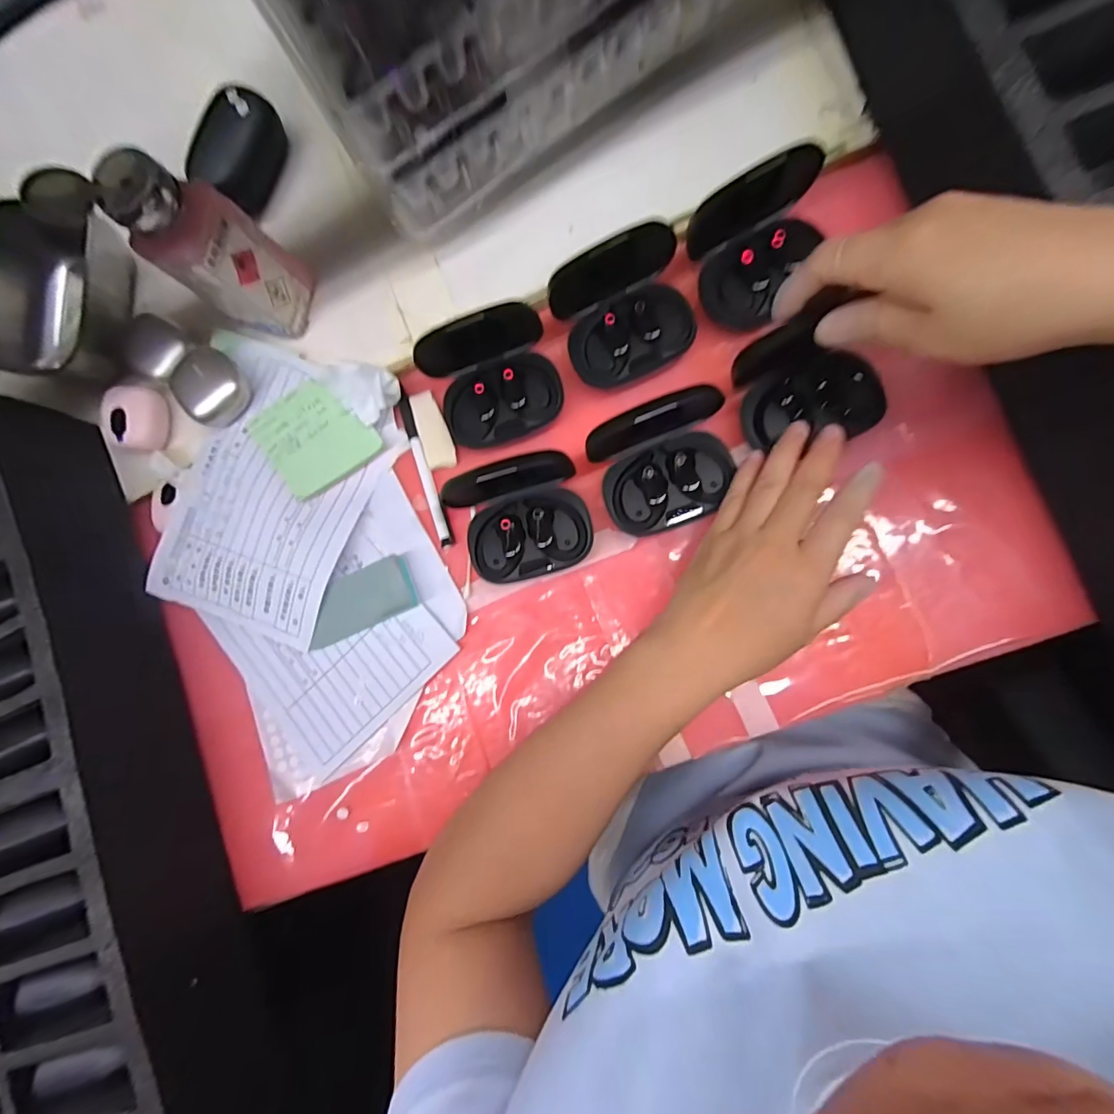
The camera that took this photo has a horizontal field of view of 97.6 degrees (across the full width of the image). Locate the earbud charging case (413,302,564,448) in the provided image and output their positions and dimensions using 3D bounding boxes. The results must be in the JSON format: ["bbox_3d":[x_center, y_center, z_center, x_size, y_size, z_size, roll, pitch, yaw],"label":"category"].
[{"bbox_3d":[-0.045,-0.124,0.337,0.087,0.060,0.080,-18,83,7],"label":"earbud charging case"}]

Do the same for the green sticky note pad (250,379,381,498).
[{"bbox_3d":[-0.183,-0.093,0.369,0.073,0.007,0.072,-35,92,-5],"label":"green sticky note pad"}]

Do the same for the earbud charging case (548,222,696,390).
[{"bbox_3d":[0.045,-0.168,0.326,0.087,0.055,0.088,-24,82,6],"label":"earbud charging case"}]

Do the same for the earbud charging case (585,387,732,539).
[{"bbox_3d":[0.071,-0.058,0.318,0.085,0.056,0.073,-22,82,6],"label":"earbud charging case"}]

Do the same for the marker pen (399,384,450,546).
[{"bbox_3d":[-0.103,-0.069,0.372,0.010,0.006,0.126,-19,83,7],"label":"marker pen"}]

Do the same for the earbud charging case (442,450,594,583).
[{"bbox_3d":[-0.024,-0.027,0.329,0.086,0.057,0.092,-17,83,7],"label":"earbud charging case"}]

